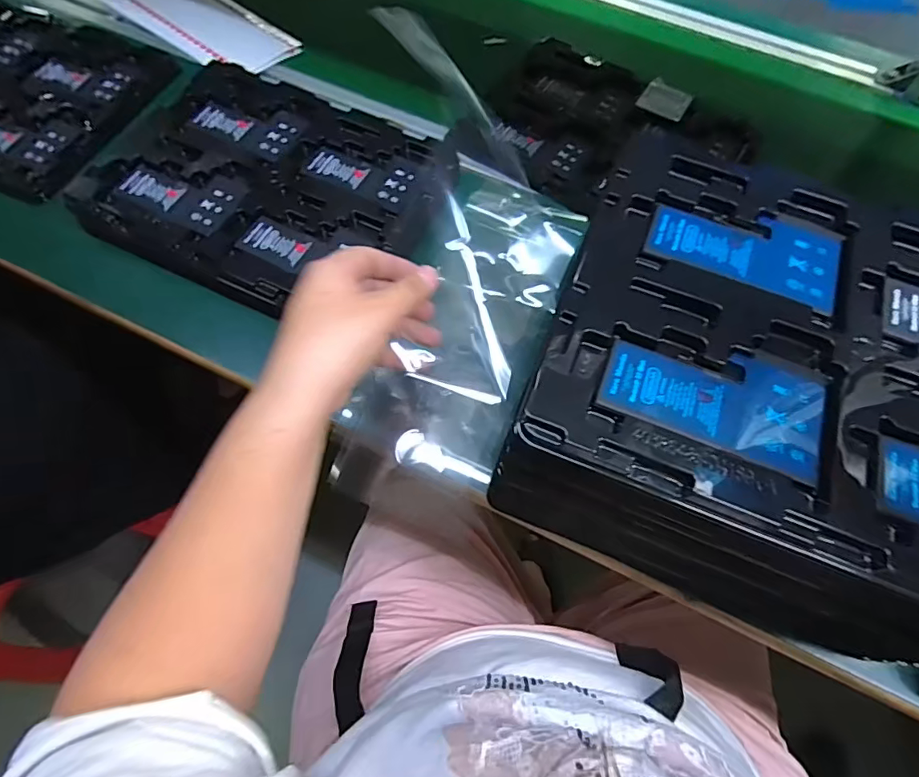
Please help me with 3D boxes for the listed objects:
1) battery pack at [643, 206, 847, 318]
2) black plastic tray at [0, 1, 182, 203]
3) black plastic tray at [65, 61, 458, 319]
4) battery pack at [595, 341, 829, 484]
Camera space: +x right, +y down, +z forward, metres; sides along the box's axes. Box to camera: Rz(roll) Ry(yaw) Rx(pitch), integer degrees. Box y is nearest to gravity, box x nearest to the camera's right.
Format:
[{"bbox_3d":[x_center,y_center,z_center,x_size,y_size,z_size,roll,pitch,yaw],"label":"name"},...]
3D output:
[{"bbox_3d":[0.160,-0.081,0.280,0.102,0.004,0.060,23,66,8],"label":"battery pack"},{"bbox_3d":[-0.456,-0.308,0.508,0.296,0.021,0.218,22,66,7],"label":"black plastic tray"},{"bbox_3d":[-0.163,-0.182,0.455,0.286,0.027,0.219,24,66,8],"label":"black plastic tray"},{"bbox_3d":[0.122,0.002,0.241,0.101,0.004,0.054,20,66,6],"label":"battery pack"}]

